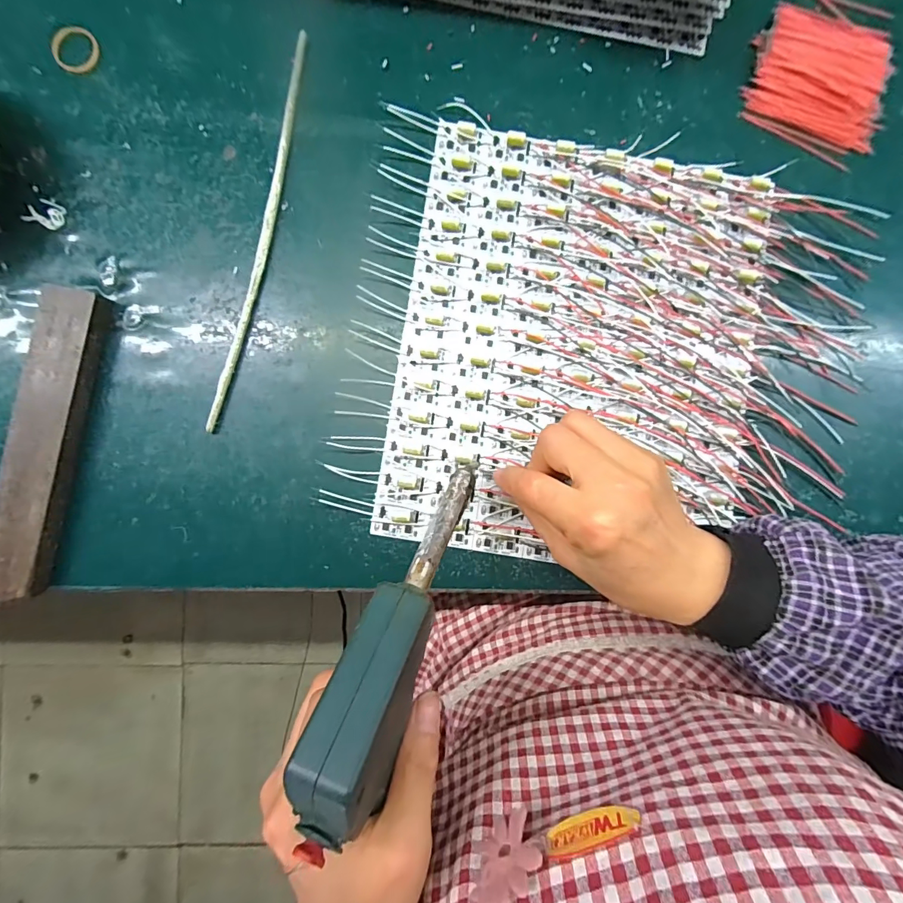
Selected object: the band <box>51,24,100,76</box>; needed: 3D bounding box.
[{"bbox_3d":[-0.259,-0.277,0.299,0.034,0.004,0.030,38,87,0],"label":"band"}]

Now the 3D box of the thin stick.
[{"bbox_3d":[-0.129,-0.148,0.296,0.012,0.006,0.275,12,88,-2],"label":"thin stick"}]

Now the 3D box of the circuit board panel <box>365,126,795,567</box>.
[{"bbox_3d":[0.091,-0.068,0.298,0.247,0.010,0.282,9,88,-2],"label":"circuit board panel"}]

